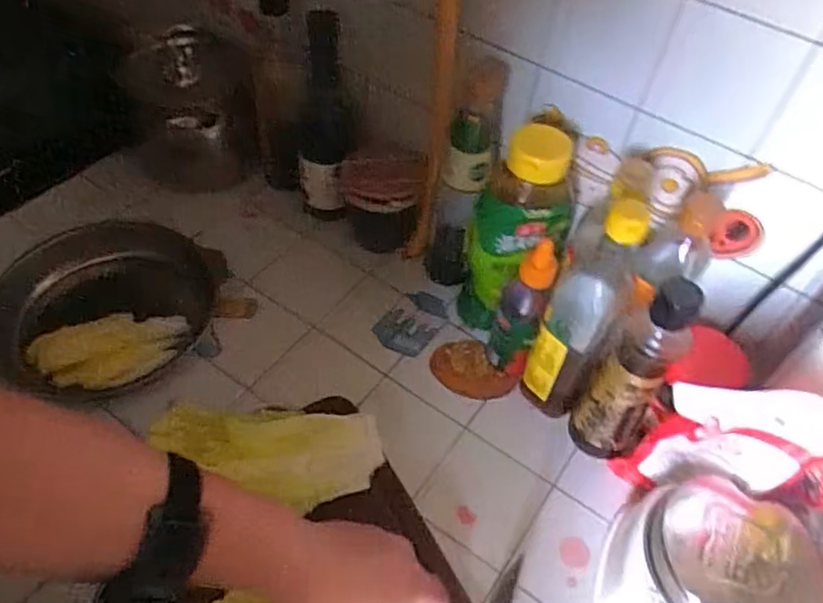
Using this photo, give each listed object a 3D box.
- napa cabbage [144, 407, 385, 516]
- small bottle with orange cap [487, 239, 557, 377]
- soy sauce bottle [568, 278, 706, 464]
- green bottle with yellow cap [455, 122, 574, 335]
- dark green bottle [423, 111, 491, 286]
[{"bbox_3d":[-0.116,0.126,0.535,0.183,0.029,0.074,12,50,-19],"label":"napa cabbage"},{"bbox_3d":[0.107,0.009,0.626,0.045,0.167,0.045,17,53,9],"label":"small bottle with orange cap"},{"bbox_3d":[0.193,0.070,0.559,0.064,0.218,0.048,38,59,23],"label":"soy sauce bottle"},{"bbox_3d":[0.100,-0.059,0.638,0.070,0.234,0.078,-28,59,-24],"label":"green bottle with yellow cap"},{"bbox_3d":[0.046,-0.097,0.673,0.051,0.214,0.048,9,52,3],"label":"dark green bottle"}]

